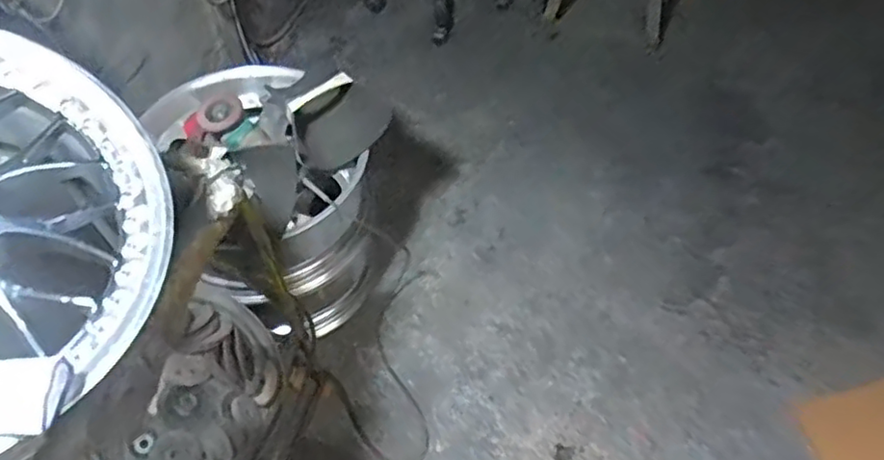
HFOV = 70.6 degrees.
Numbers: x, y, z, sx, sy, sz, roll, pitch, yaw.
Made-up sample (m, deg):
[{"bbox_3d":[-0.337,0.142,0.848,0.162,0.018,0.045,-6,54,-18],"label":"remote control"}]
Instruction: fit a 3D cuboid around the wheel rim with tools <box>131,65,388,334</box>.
[{"bbox_3d":[-0.336,-0.077,1.395,0.448,0.483,0.464,1,55,-1],"label":"wheel rim with tools"}]

